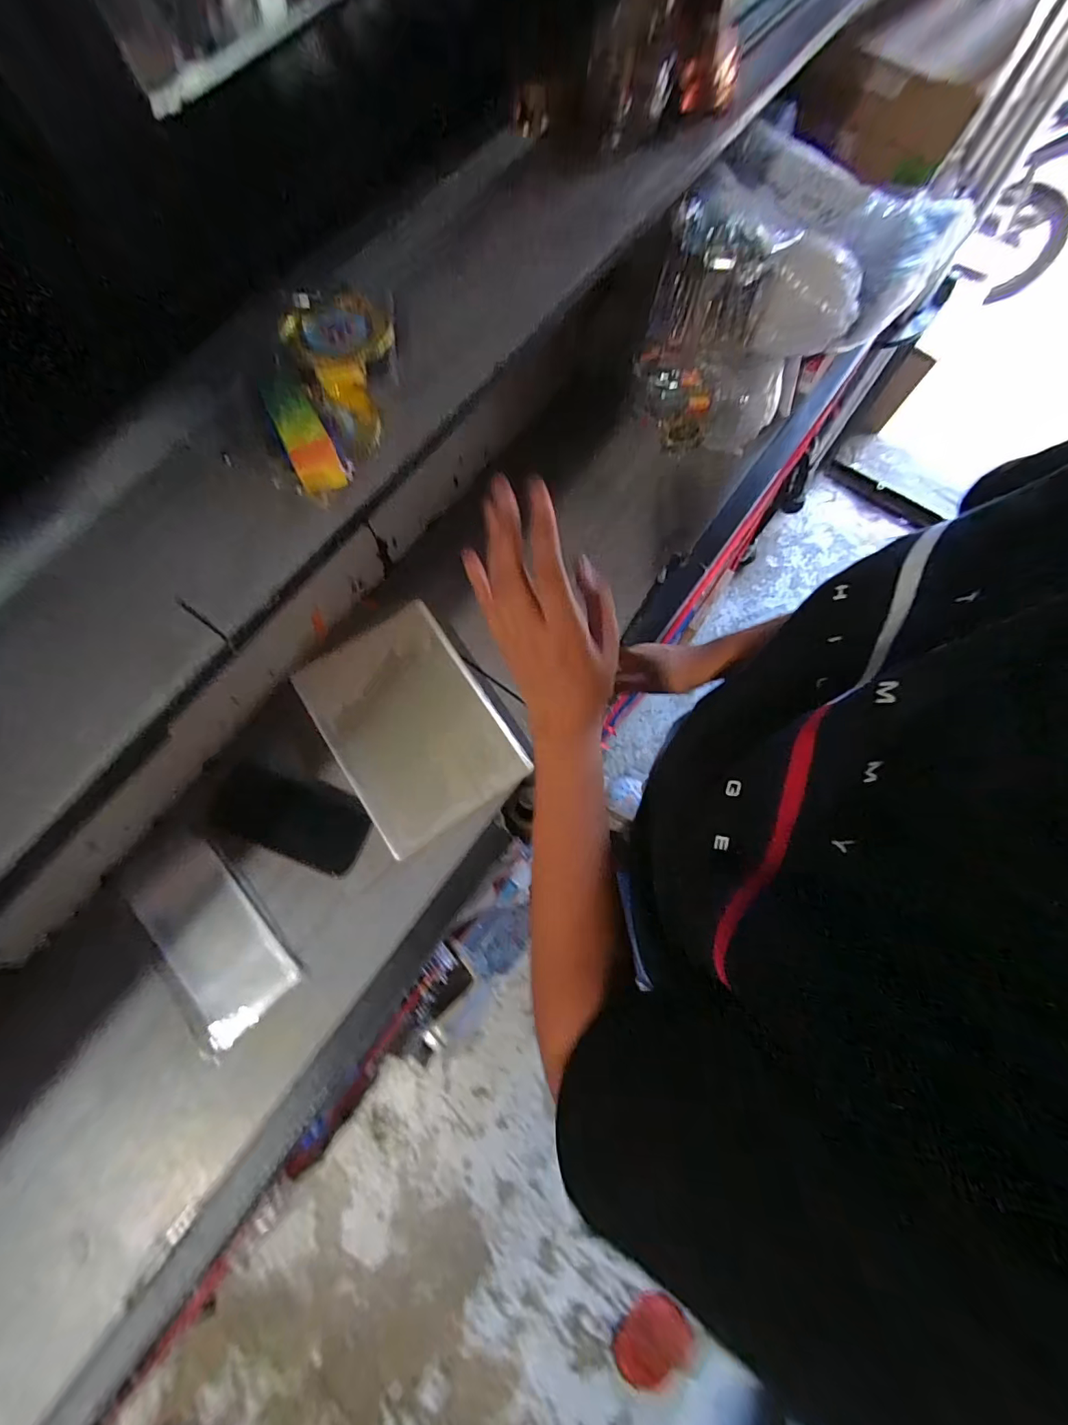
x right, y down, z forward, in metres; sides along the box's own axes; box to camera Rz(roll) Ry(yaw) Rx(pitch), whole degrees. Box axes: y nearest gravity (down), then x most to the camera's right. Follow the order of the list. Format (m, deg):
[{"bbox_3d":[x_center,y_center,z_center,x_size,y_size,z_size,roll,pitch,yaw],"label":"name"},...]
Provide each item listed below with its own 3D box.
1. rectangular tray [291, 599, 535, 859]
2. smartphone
[{"bbox_3d":[-0.148,0.011,0.573,0.181,0.017,0.259,-33,76,-9],"label":"rectangular tray"},{"bbox_3d":[-0.264,0.114,0.533,0.158,0.005,0.084,21,63,-3],"label":"smartphone"}]

